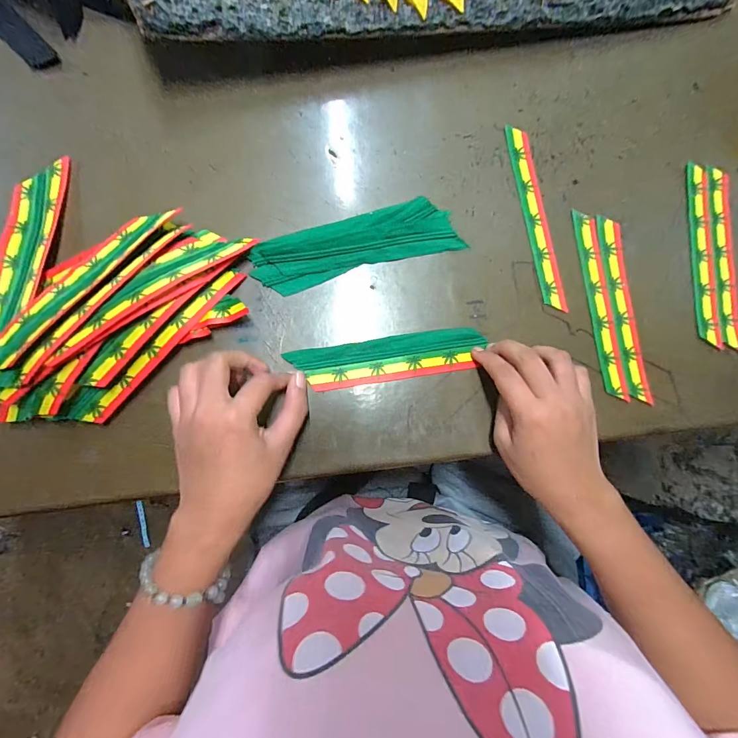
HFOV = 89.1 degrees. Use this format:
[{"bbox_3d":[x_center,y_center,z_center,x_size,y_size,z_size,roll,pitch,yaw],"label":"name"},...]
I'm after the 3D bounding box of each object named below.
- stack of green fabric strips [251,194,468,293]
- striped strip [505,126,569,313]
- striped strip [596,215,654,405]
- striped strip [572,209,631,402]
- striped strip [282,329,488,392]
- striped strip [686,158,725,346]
[{"bbox_3d":[-0.010,-0.109,0.329,0.180,0.015,0.047,-15,85,-4],"label":"stack of green fabric strips"},{"bbox_3d":[0.155,-0.139,0.346,0.021,0.004,0.173,-10,85,-4],"label":"striped strip"},{"bbox_3d":[0.233,-0.056,0.342,0.021,0.004,0.170,-7,85,0],"label":"striped strip"},{"bbox_3d":[0.210,-0.059,0.338,0.019,0.004,0.169,-7,85,-4],"label":"striped strip"},{"bbox_3d":[0.016,-0.009,0.326,0.164,0.005,0.037,-8,85,-3],"label":"striped strip"},{"bbox_3d":[0.313,-0.108,0.352,0.019,0.004,0.173,-1,83,9],"label":"striped strip"}]

